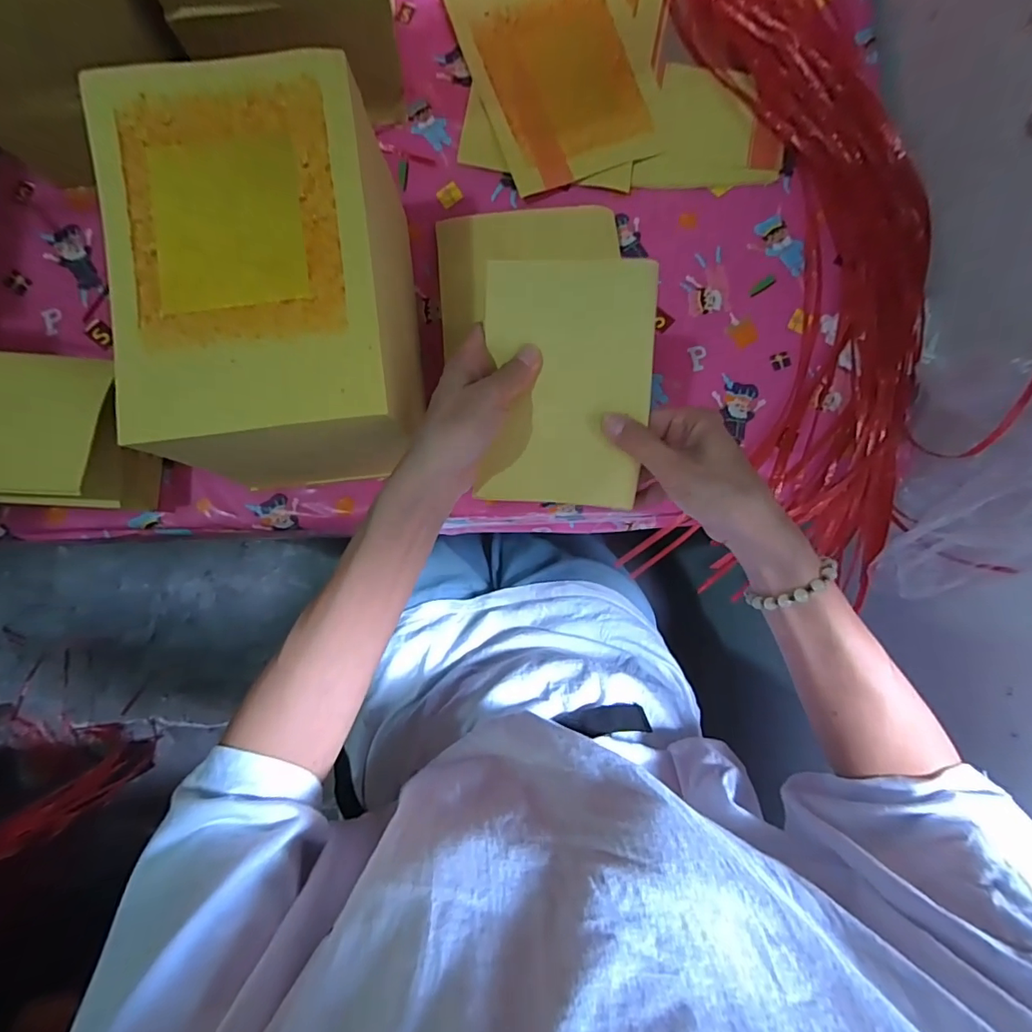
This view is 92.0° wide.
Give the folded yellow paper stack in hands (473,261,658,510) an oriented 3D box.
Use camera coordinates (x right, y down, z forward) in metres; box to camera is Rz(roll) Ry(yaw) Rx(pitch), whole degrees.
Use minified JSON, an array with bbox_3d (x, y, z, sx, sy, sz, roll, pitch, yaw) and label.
[{"bbox_3d":[0.034,-0.087,0.335,0.109,0.019,0.156,4,98,3],"label":"folded yellow paper stack in hands"}]

